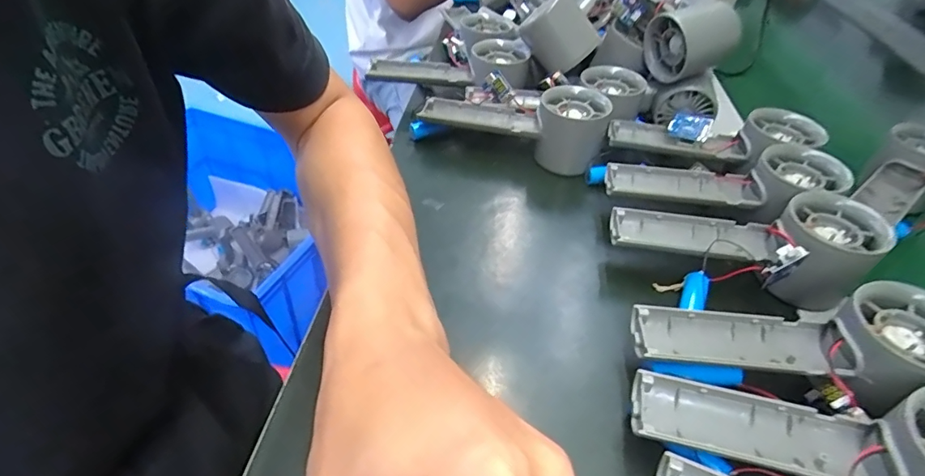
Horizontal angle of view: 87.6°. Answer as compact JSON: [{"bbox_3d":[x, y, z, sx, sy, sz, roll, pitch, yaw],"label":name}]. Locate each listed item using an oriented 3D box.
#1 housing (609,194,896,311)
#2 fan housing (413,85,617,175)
[{"bbox_3d":[0.178,0.001,0.319,0.155,0.052,0.068,12,45,9],"label":"housing"},{"bbox_3d":[0.043,-0.104,0.423,0.159,0.052,0.053,14,45,11],"label":"fan housing"}]

